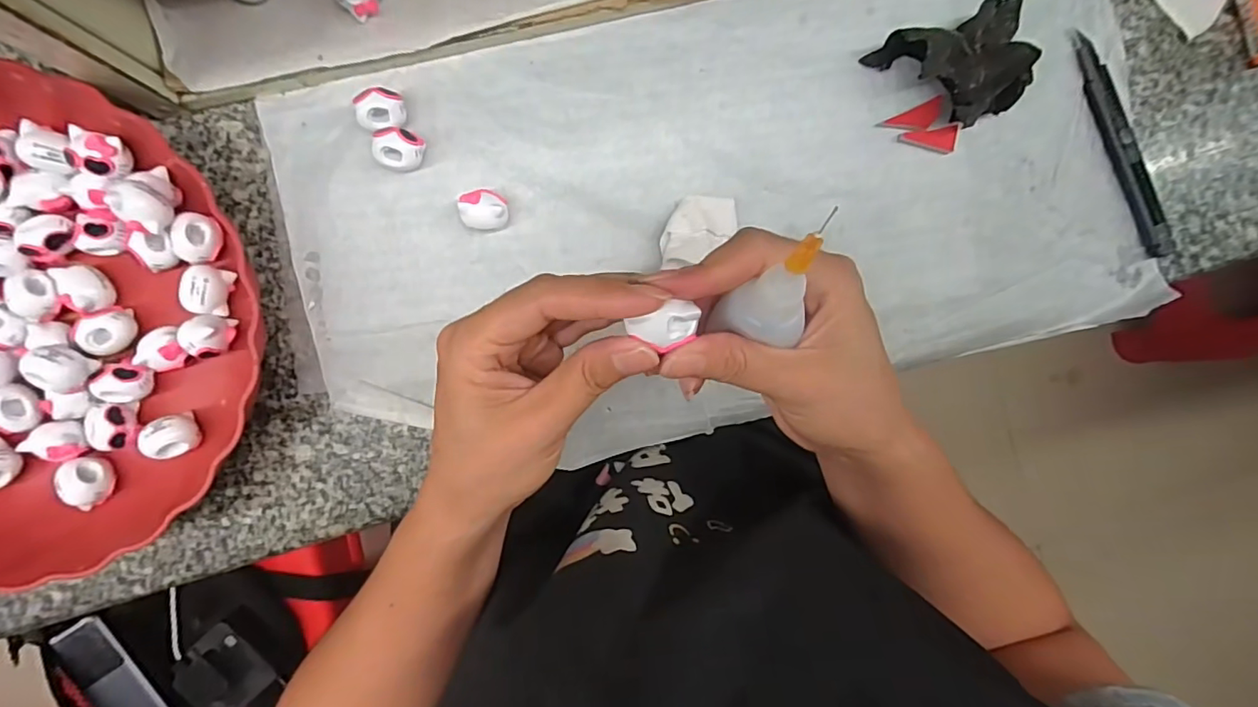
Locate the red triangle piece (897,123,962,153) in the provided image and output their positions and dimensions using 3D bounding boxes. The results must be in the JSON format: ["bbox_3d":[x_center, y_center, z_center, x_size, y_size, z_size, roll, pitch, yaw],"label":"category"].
[{"bbox_3d":[0.180,-0.127,0.332,0.033,0.009,0.015,-10,95,-4],"label":"red triangle piece"}]

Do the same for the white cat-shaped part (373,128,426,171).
[{"bbox_3d":[-0.125,-0.110,0.303,0.023,0.018,0.022,0,94,-5],"label":"white cat-shaped part"}]

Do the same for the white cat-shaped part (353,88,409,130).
[{"bbox_3d":[-0.132,-0.130,0.301,0.024,0.019,0.019,-9,95,-4],"label":"white cat-shaped part"}]

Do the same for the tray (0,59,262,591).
[{"bbox_3d":[-0.308,-0.010,0.281,0.222,0.048,0.244,0,94,-5],"label":"tray"}]

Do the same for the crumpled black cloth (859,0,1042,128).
[{"bbox_3d":[0.191,-0.162,0.315,0.089,0.035,0.057,-20,96,-3],"label":"crumpled black cloth"}]

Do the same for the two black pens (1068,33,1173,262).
[{"bbox_3d":[0.298,-0.127,0.337,0.015,0.010,0.143,-25,96,-3],"label":"two black pens"}]

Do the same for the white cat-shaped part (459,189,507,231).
[{"bbox_3d":[-0.080,-0.079,0.308,0.024,0.018,0.021,2,94,-5],"label":"white cat-shaped part"}]

